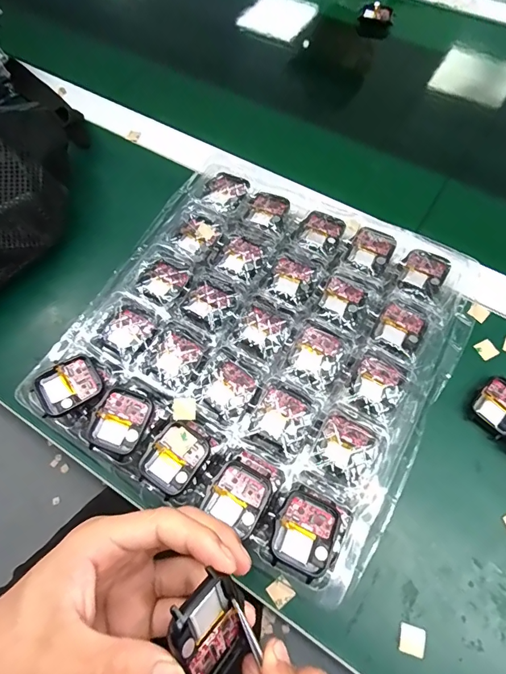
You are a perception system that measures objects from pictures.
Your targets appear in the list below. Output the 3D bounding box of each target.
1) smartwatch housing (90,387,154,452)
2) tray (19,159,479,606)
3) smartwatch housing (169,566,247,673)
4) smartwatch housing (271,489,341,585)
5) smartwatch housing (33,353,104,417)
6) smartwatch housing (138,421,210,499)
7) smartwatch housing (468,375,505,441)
[{"bbox_3d":[-0.094,0.060,0.279,0.035,0.007,0.043,16,67,9],"label":"smartwatch housing"},{"bbox_3d":[0.012,-0.001,0.325,0.265,0.046,0.286,28,69,14],"label":"tray"},{"bbox_3d":[-0.019,0.136,0.182,0.006,0.049,0.039,-5,17,38],"label":"smartwatch housing"},{"bbox_3d":[0.033,0.123,0.246,0.038,0.008,0.045,26,69,13],"label":"smartwatch housing"},{"bbox_3d":[-0.138,0.037,0.291,0.042,0.007,0.036,-34,69,-13],"label":"smartwatch housing"},{"bbox_3d":[-0.054,0.085,0.271,0.036,0.006,0.046,31,70,15],"label":"smartwatch housing"},{"bbox_3d":[0.195,0.055,0.311,0.043,0.011,0.035,-42,71,-16],"label":"smartwatch housing"}]

